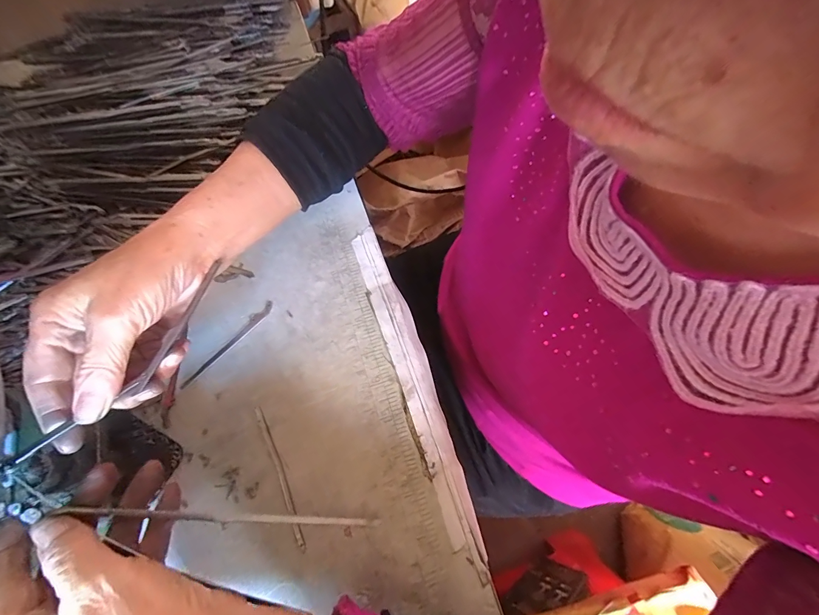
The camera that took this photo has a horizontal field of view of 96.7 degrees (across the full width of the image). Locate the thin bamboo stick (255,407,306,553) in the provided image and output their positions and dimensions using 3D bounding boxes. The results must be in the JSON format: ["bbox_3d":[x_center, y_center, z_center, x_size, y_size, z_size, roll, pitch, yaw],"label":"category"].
[{"bbox_3d":[-0.089,0.114,0.249,0.005,0.004,0.098,-24,71,-11],"label":"thin bamboo stick"}]

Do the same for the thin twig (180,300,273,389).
[{"bbox_3d":[-0.141,0.029,0.286,0.010,0.004,0.089,36,72,15],"label":"thin twig"}]

